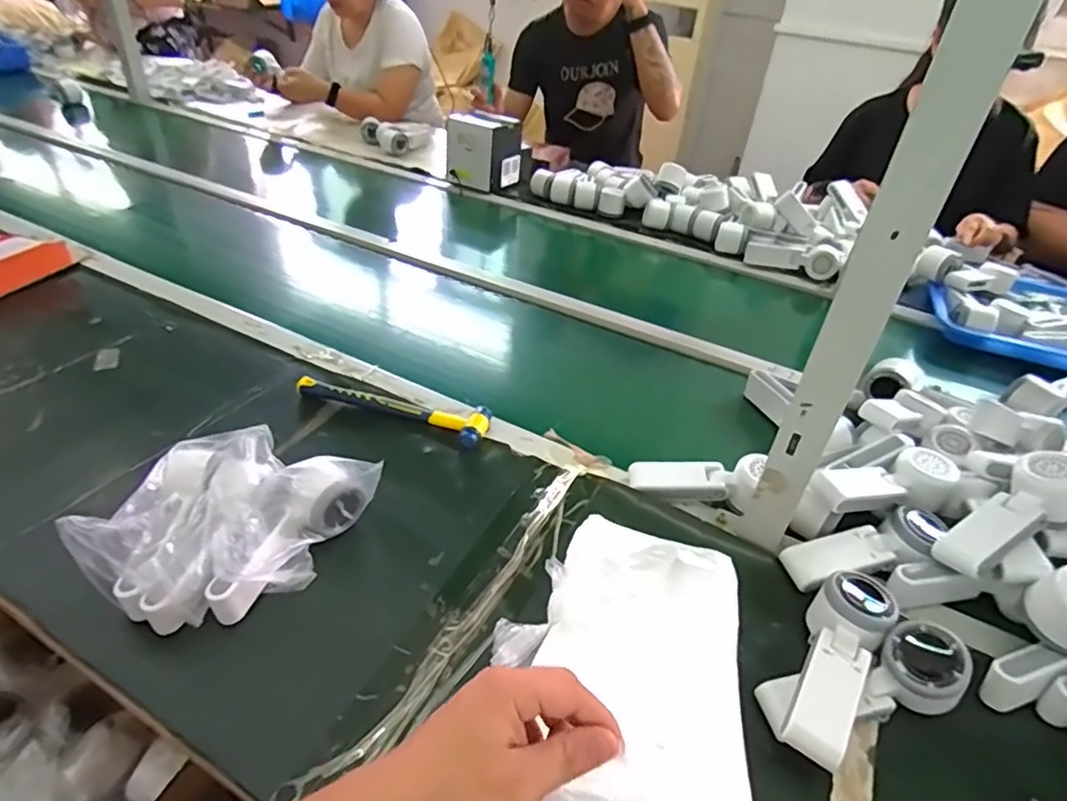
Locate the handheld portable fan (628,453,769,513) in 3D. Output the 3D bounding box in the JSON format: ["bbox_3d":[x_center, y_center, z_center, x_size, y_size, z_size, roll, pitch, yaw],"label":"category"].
[{"bbox_3d":[0.177,0.082,0.657,0.135,0.044,0.040,8,39,3],"label":"handheld portable fan"}]

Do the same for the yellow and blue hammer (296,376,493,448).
[{"bbox_3d":[-0.171,0.003,0.749,0.245,0.022,0.055,17,40,14],"label":"yellow and blue hammer"}]

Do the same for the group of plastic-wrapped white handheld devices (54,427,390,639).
[{"bbox_3d":[-0.279,0.109,0.554,0.177,0.092,0.206,24,42,21],"label":"group of plastic-wrapped white handheld devices"}]

